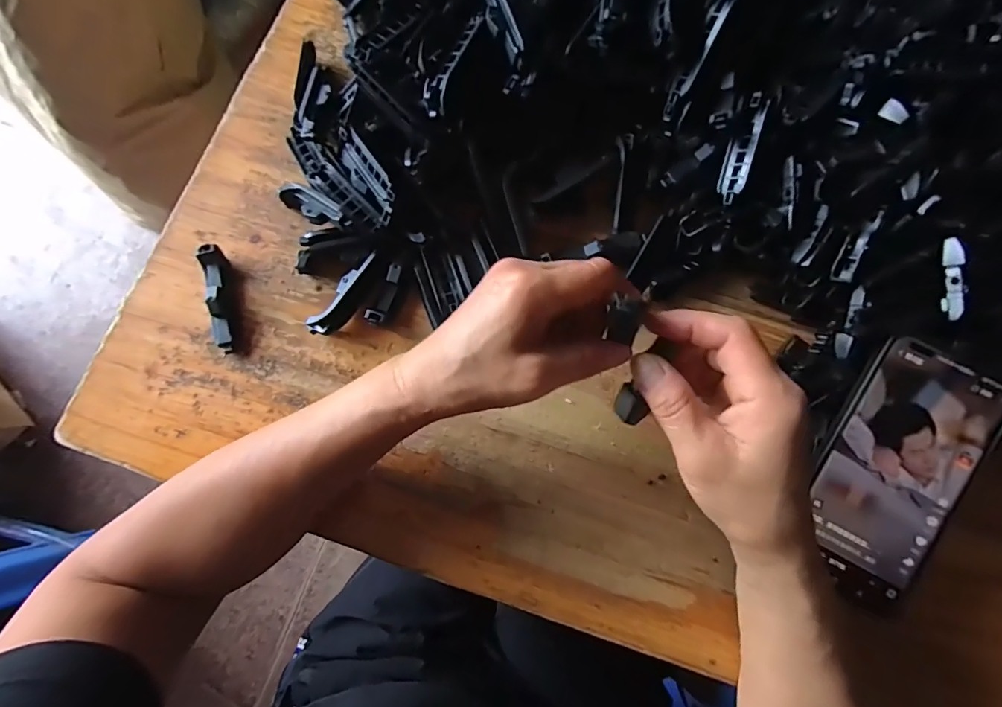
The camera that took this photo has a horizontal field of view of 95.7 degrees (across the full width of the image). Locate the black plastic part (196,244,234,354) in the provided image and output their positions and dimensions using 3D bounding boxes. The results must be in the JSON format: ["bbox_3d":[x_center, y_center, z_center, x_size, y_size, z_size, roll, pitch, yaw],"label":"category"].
[{"bbox_3d":[-0.194,-0.038,0.310,0.015,0.018,0.074,-13,78,-4],"label":"black plastic part"}]

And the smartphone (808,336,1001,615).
[{"bbox_3d":[0.240,0.072,0.277,0.077,0.004,0.153,28,92,8],"label":"smartphone"}]

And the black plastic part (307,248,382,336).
[{"bbox_3d":[-0.105,-0.040,0.313,0.019,0.016,0.066,31,79,5],"label":"black plastic part"}]

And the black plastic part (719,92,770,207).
[{"bbox_3d":[0.159,-0.135,0.299,0.015,0.013,0.069,13,96,2],"label":"black plastic part"}]

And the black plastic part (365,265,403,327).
[{"bbox_3d":[-0.080,-0.041,0.312,0.012,0.011,0.044,19,78,3],"label":"black plastic part"}]

